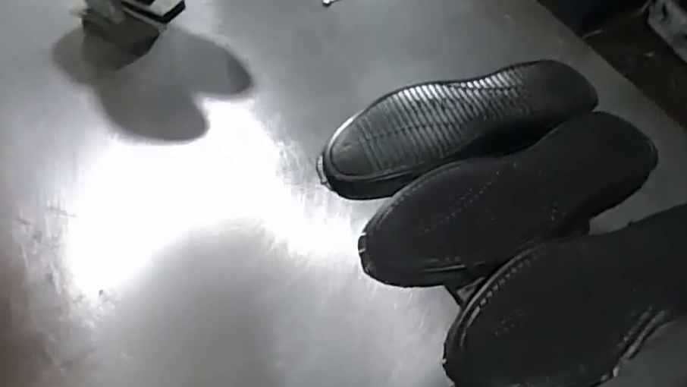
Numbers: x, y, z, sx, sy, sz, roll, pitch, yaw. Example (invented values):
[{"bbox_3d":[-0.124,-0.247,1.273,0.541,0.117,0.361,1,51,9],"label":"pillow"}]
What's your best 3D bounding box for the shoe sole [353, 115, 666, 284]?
[{"bbox_3d":[0.154,0.003,0.501,0.292,0.038,0.103,-20,54,-18],"label":"shoe sole"}]

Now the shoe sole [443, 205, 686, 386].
[{"bbox_3d":[0.194,0.074,0.432,0.251,0.047,0.099,-20,54,-18],"label":"shoe sole"}]

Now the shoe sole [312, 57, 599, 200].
[{"bbox_3d":[0.110,-0.067,0.554,0.289,0.030,0.112,-14,53,-14],"label":"shoe sole"}]

